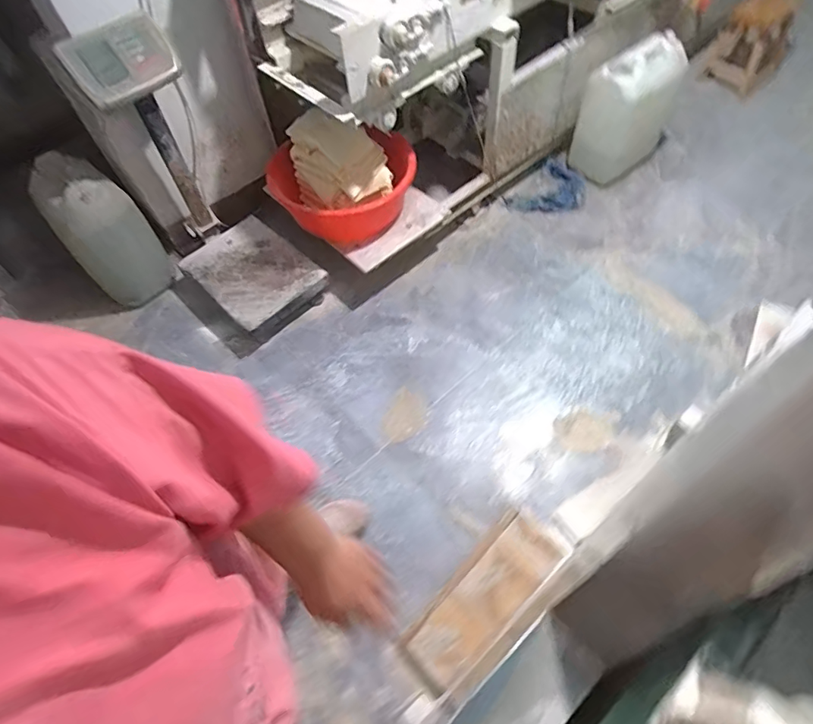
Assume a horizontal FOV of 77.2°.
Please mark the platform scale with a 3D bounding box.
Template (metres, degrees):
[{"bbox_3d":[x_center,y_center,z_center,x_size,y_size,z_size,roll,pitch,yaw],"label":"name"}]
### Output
[{"bbox_3d":[-0.548,-0.496,1.443,0.540,0.745,0.306,38,67,23],"label":"platform scale"}]

